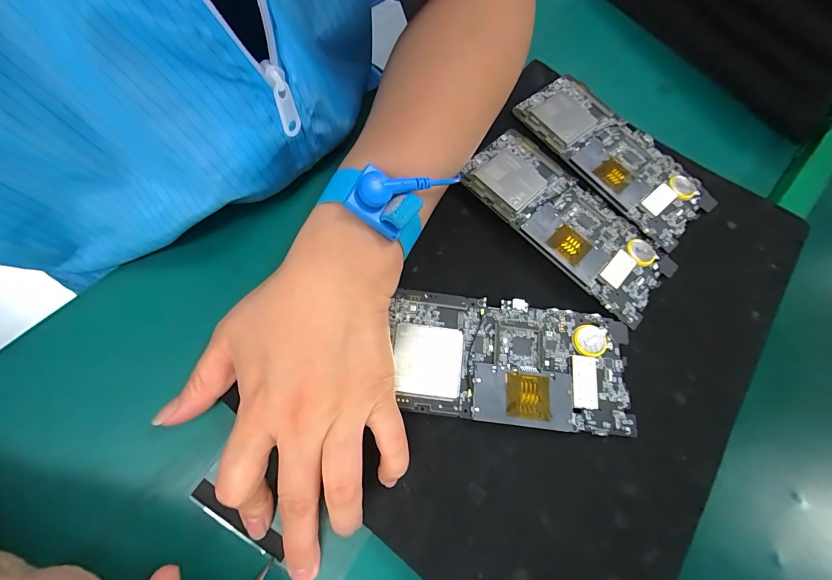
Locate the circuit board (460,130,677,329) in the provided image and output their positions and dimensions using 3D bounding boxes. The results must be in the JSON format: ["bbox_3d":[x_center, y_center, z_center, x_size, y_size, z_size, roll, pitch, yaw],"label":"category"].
[{"bbox_3d":[0.103,-0.050,0.252,0.066,0.008,0.150,-43,77,-14],"label":"circuit board"}]

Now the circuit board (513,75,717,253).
[{"bbox_3d":[0.148,-0.104,0.276,0.069,0.008,0.150,-39,76,-14],"label":"circuit board"}]

